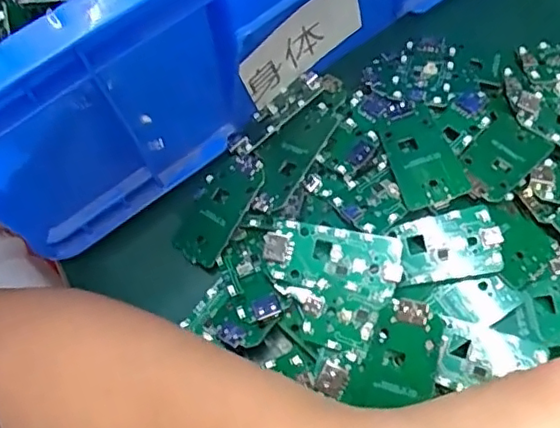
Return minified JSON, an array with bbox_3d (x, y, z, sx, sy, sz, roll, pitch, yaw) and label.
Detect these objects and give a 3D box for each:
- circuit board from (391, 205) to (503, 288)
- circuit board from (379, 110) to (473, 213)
[{"bbox_3d":[0.077,0.015,0.278,0.047,0.005,0.031,-12,70,10],"label":"circuit board"},{"bbox_3d":[0.071,-0.027,0.300,0.032,0.004,0.054,-22,58,5],"label":"circuit board"}]

